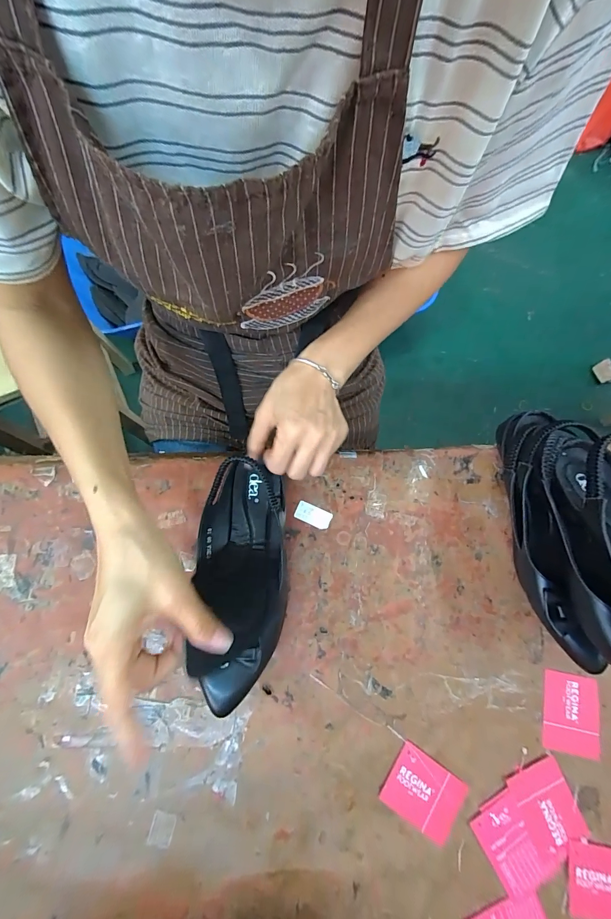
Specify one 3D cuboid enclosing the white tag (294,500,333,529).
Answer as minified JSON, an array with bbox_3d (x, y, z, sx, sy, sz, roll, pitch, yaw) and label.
[{"bbox_3d":[0.009,0.063,0.389,0.040,0.004,0.021,25,76,4],"label":"white tag"}]

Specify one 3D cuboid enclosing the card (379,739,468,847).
[{"bbox_3d":[0.113,0.319,0.331,0.069,0.004,0.056,34,77,6],"label":"card"}]

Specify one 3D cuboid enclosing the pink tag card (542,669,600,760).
[{"bbox_3d":[0.272,0.259,0.353,0.054,0.005,0.071,13,76,1],"label":"pink tag card"}]

